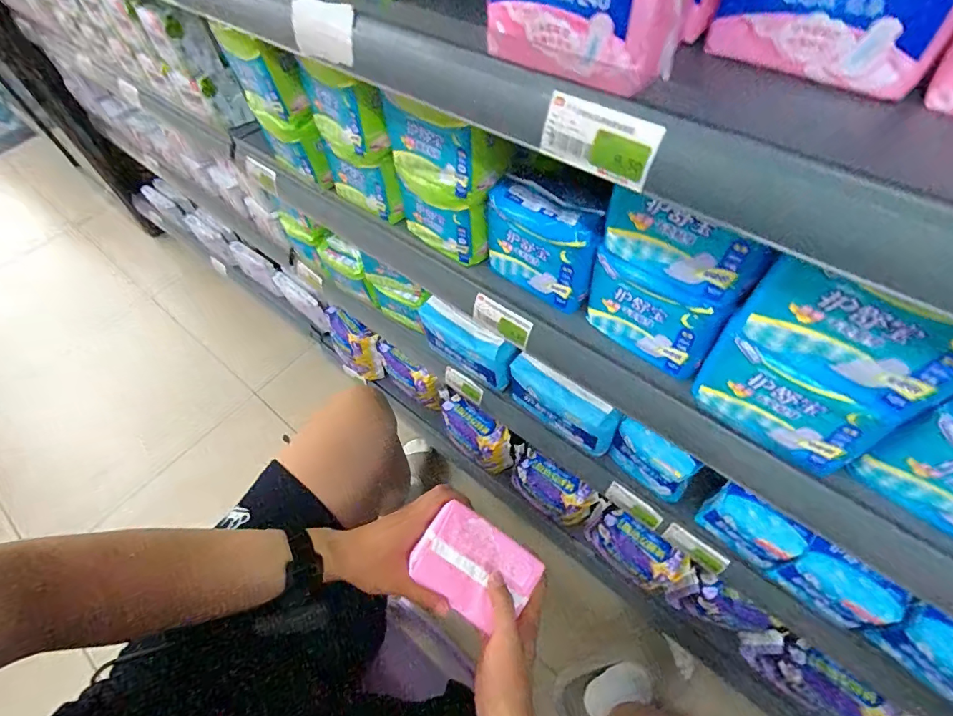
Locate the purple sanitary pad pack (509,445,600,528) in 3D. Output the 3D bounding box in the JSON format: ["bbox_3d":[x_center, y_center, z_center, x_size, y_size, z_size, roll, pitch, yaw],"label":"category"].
[{"bbox_3d":[0.133,0.244,0.830,0.158,0.134,0.054,31,64,22],"label":"purple sanitary pad pack"}]

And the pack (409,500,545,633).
[{"bbox_3d":[-0.003,0.218,0.475,0.114,0.040,0.085,35,62,6],"label":"pack"}]

